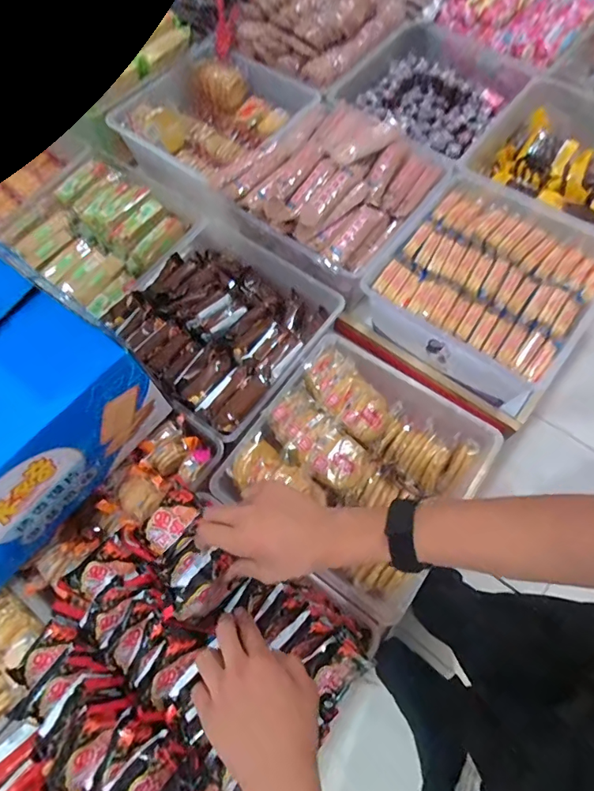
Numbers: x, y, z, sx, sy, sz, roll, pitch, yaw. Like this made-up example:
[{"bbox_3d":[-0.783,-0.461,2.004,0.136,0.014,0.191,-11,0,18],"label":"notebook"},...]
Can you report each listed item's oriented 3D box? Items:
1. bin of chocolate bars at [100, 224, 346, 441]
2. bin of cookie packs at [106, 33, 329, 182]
[{"bbox_3d":[-0.112,-0.110,0.709,0.276,0.091,0.274,36,73,15],"label":"bin of chocolate bars"},{"bbox_3d":[-0.126,-0.470,0.805,0.297,0.095,0.261,33,72,14],"label":"bin of cookie packs"}]

